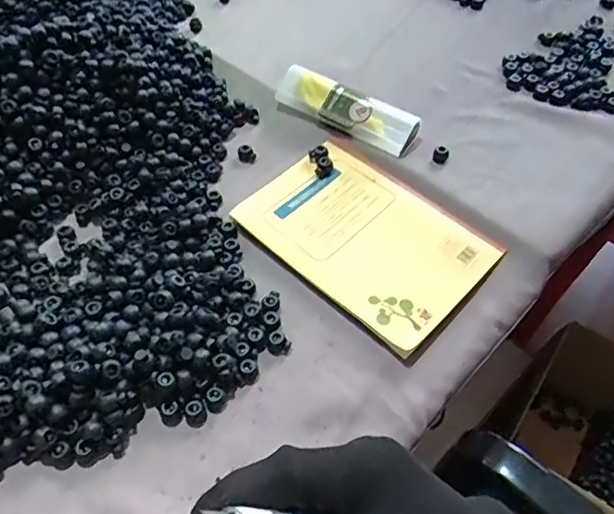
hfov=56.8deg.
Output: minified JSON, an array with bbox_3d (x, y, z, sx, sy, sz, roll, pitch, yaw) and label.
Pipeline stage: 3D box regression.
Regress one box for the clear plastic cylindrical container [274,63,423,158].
[{"bbox_3d":[0.036,-0.147,0.577,0.157,0.035,0.038,30,59,21],"label":"clear plastic cylindrical container"}]

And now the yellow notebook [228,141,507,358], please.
[{"bbox_3d":[0.051,-0.021,0.503,0.201,0.010,0.138,38,63,25],"label":"yellow notebook"}]

